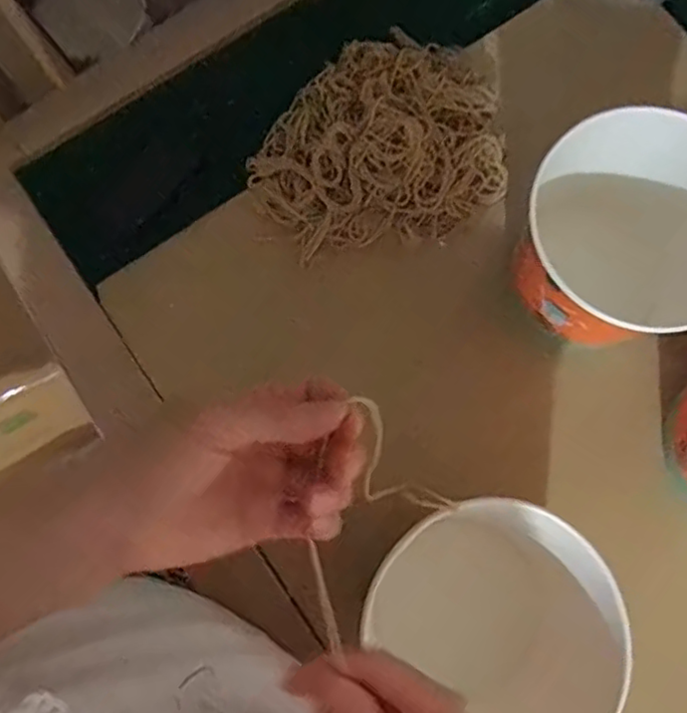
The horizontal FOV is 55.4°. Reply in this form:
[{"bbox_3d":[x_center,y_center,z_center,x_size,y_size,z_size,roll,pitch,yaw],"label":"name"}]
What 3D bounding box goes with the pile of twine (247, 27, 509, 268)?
[{"bbox_3d":[0.026,-0.192,0.567,0.221,0.072,0.185,-10,78,-3],"label":"pile of twine"}]

